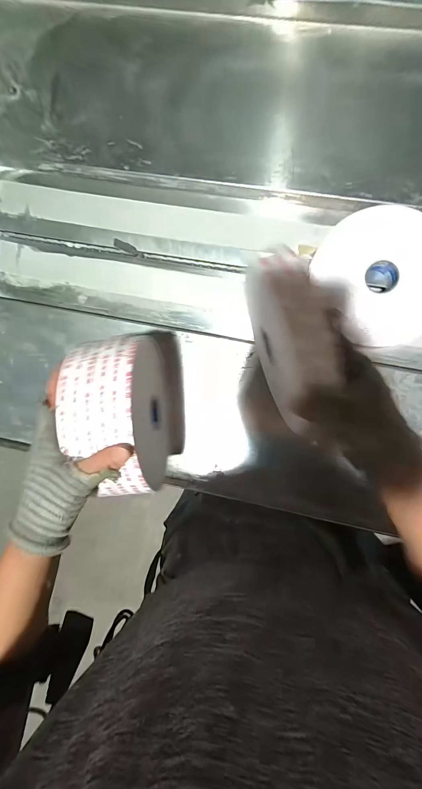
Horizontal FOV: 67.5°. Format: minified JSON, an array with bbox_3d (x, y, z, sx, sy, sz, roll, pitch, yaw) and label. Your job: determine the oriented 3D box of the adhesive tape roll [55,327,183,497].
[{"bbox_3d":[-0.088,0.012,0.369,0.078,0.186,0.176,-4,92,6],"label":"adhesive tape roll"}]

